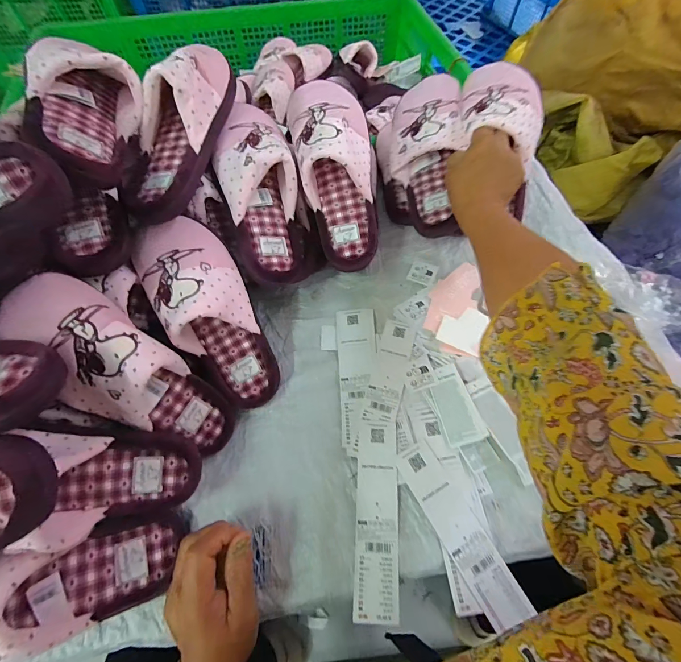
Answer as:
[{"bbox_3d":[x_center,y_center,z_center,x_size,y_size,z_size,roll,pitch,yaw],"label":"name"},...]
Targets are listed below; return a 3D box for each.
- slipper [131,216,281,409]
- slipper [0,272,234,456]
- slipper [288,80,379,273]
[{"bbox_3d":[-0.144,-0.017,0.389,0.100,0.064,0.233,-30,105,-16],"label":"slipper"},{"bbox_3d":[-0.200,0.052,0.333,0.076,0.240,0.094,6,52,48],"label":"slipper"},{"bbox_3d":[0.001,-0.201,0.437,0.105,0.092,0.242,-13,99,-8],"label":"slipper"}]

